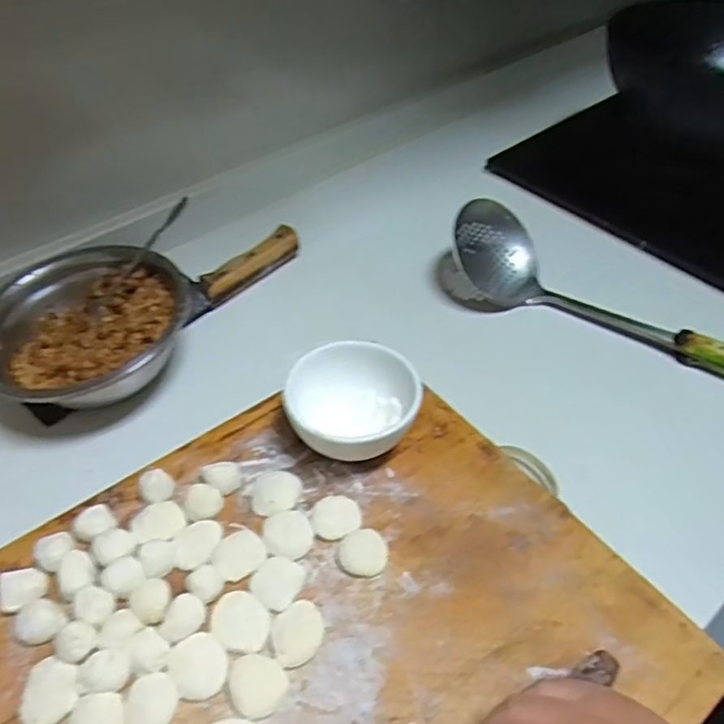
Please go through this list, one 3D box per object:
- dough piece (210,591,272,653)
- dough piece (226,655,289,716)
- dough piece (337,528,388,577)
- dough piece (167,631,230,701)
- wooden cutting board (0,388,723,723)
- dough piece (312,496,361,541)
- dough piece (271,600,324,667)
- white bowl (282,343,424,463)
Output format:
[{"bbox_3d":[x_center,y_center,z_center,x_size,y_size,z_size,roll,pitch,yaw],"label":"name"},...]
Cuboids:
[{"bbox_3d":[-0.075,0.159,0.386,0.040,0.004,0.031,36,57,28],"label":"dough piece"},{"bbox_3d":[-0.061,0.187,0.366,0.031,0.004,0.034,-20,51,-19],"label":"dough piece"},{"bbox_3d":[0.001,0.128,0.421,0.032,0.004,0.032,-17,50,-16],"label":"dough piece"},{"bbox_3d":[-0.096,0.178,0.369,0.032,0.004,0.035,1,48,-1],"label":"dough piece"},{"bbox_3d":[-0.074,0.193,0.361,0.488,0.019,0.347,-29,55,-25],"label":"wooden cutting board"},{"bbox_3d":[-0.017,0.107,0.434,0.034,0.007,0.030,-23,52,-20],"label":"dough piece"},{"bbox_3d":[-0.039,0.166,0.384,0.032,0.005,0.033,-19,51,-17],"label":"dough piece"},{"bbox_3d":[-0.006,0.034,0.469,0.090,0.051,0.094,1,48,-1],"label":"white bowl"}]

